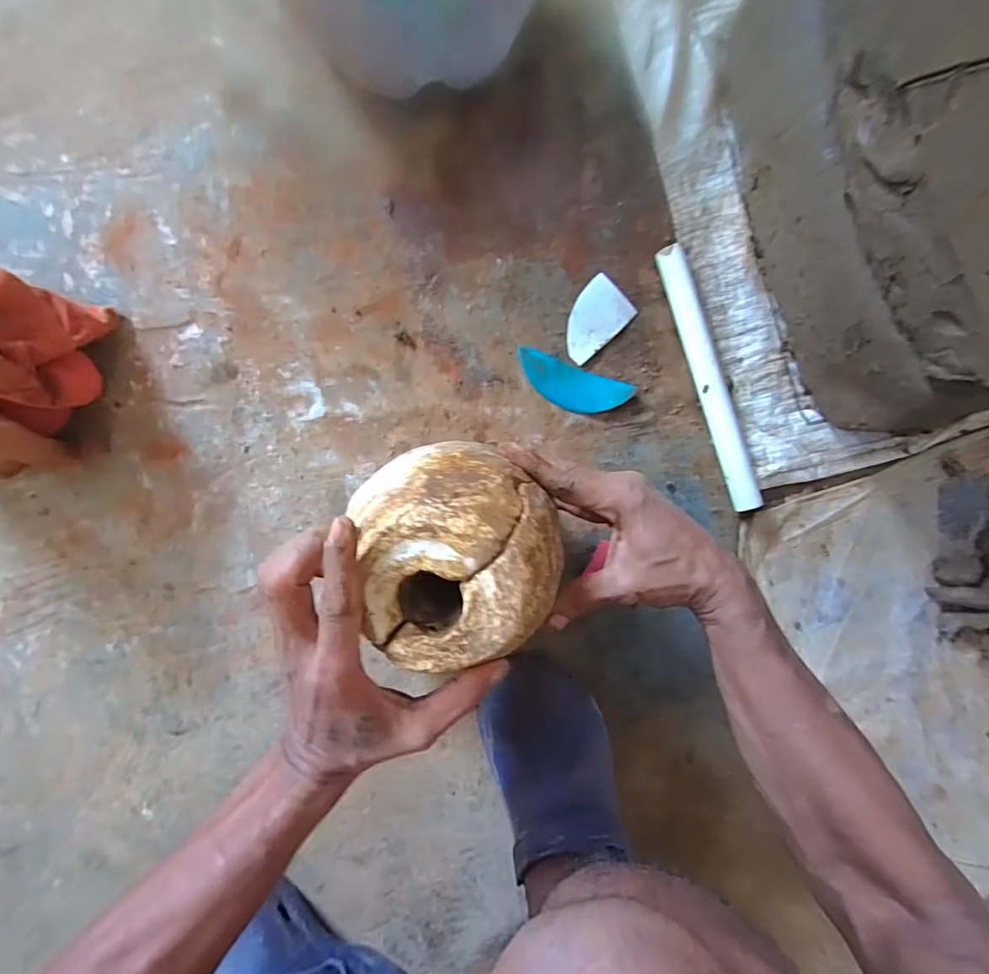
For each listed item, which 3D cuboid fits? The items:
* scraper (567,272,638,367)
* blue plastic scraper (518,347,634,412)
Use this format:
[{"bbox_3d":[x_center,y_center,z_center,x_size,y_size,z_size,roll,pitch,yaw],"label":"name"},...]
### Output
[{"bbox_3d":[0.097,-0.167,0.505,0.082,0.004,0.055,-44,94,-3],"label":"scraper"},{"bbox_3d":[0.077,-0.099,0.498,0.115,0.017,0.041,19,89,-5],"label":"blue plastic scraper"}]

